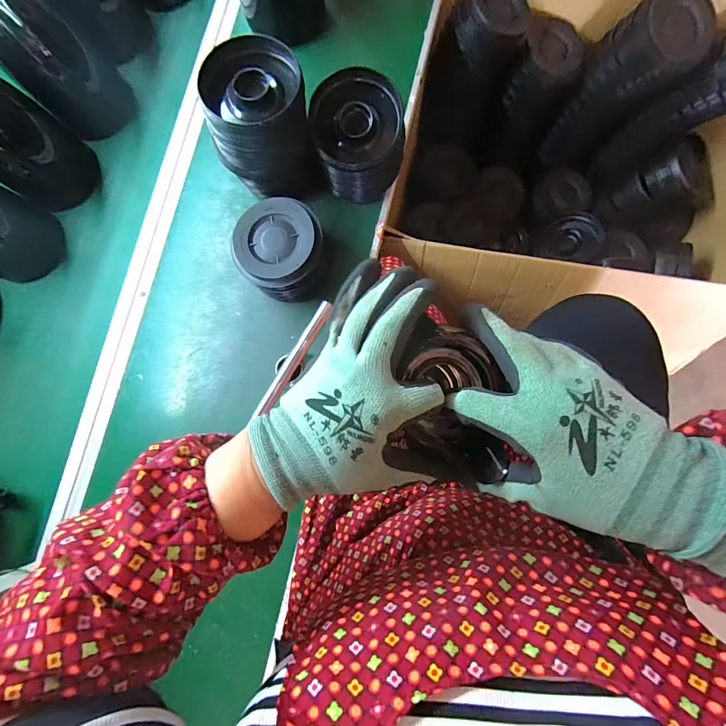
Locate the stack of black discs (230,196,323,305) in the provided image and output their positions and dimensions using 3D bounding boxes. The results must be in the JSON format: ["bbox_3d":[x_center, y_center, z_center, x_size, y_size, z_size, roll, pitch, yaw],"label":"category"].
[{"bbox_3d":[-0.111,-0.147,0.517,0.119,0.089,0.135,-6,82,5],"label":"stack of black discs"}]

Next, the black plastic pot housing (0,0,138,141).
[{"bbox_3d":[-0.445,-0.438,0.536,0.121,0.195,0.152,-43,81,0],"label":"black plastic pot housing"}]

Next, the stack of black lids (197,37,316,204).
[{"bbox_3d":[-0.131,-0.315,0.507,0.119,0.159,0.119,15,85,8],"label":"stack of black lids"}]

